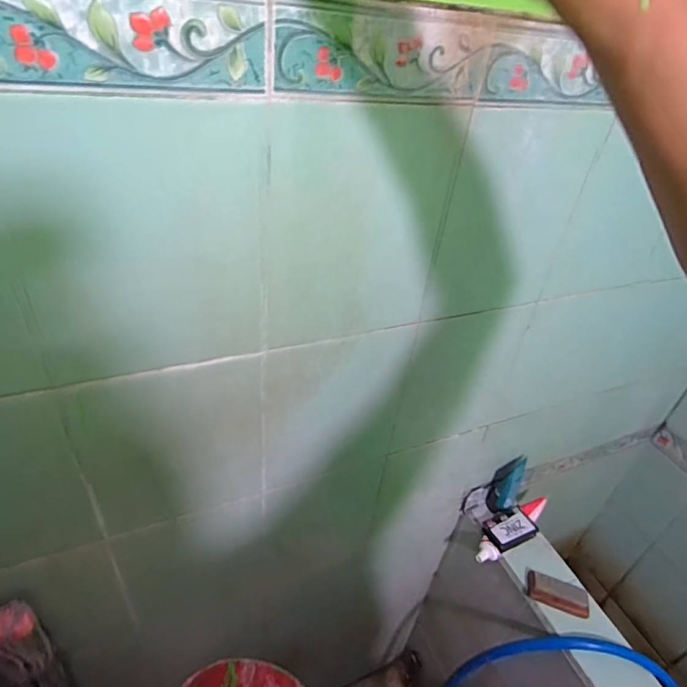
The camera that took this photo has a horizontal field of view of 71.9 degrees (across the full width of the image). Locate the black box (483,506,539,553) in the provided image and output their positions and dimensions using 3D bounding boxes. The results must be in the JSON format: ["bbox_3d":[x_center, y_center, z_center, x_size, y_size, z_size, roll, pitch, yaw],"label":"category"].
[{"bbox_3d":[0.327,0.361,0.924,0.094,0.029,0.052,-11,40,-23],"label":"black box"}]

